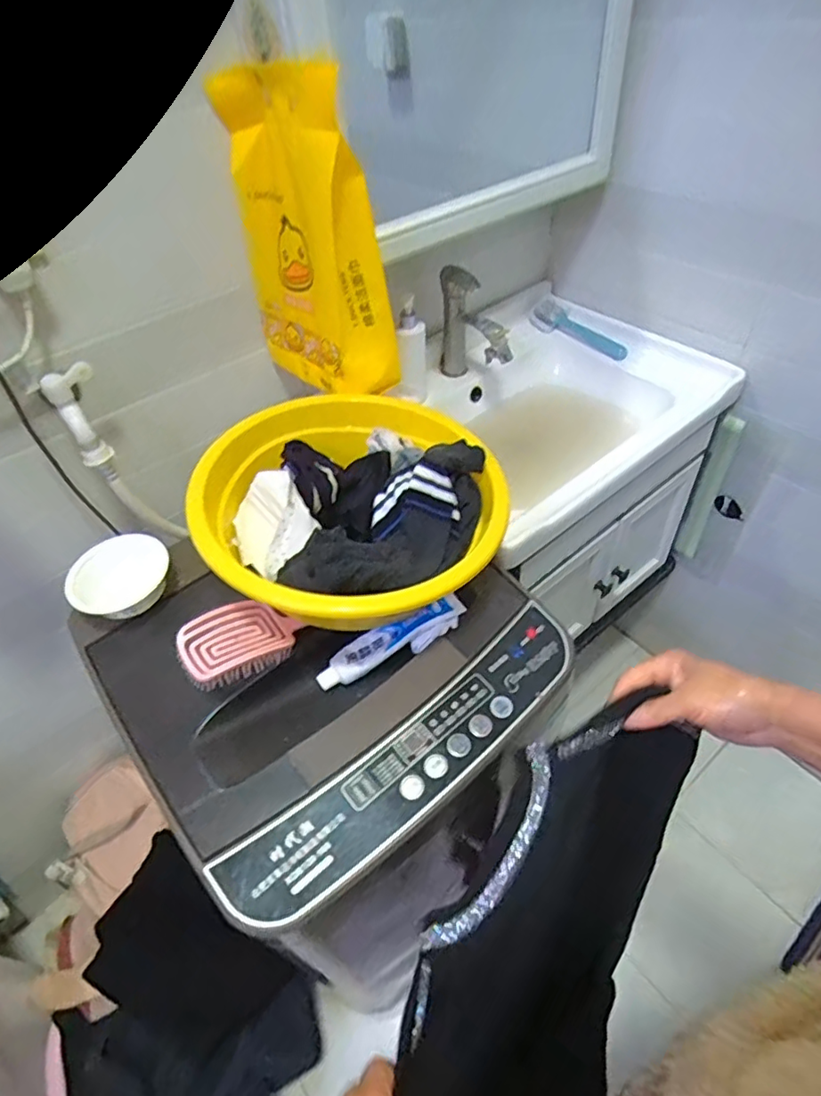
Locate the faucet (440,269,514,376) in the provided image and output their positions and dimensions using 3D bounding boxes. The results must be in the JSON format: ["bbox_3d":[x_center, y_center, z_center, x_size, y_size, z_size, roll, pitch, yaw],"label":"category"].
[{"bbox_3d":[0.109,-0.379,1.016,0.050,0.192,0.154,-28,50,-19],"label":"faucet"}]

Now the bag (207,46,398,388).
[{"bbox_3d":[-0.126,-0.394,0.743,0.123,0.335,0.206,-28,50,-19],"label":"bag"}]

